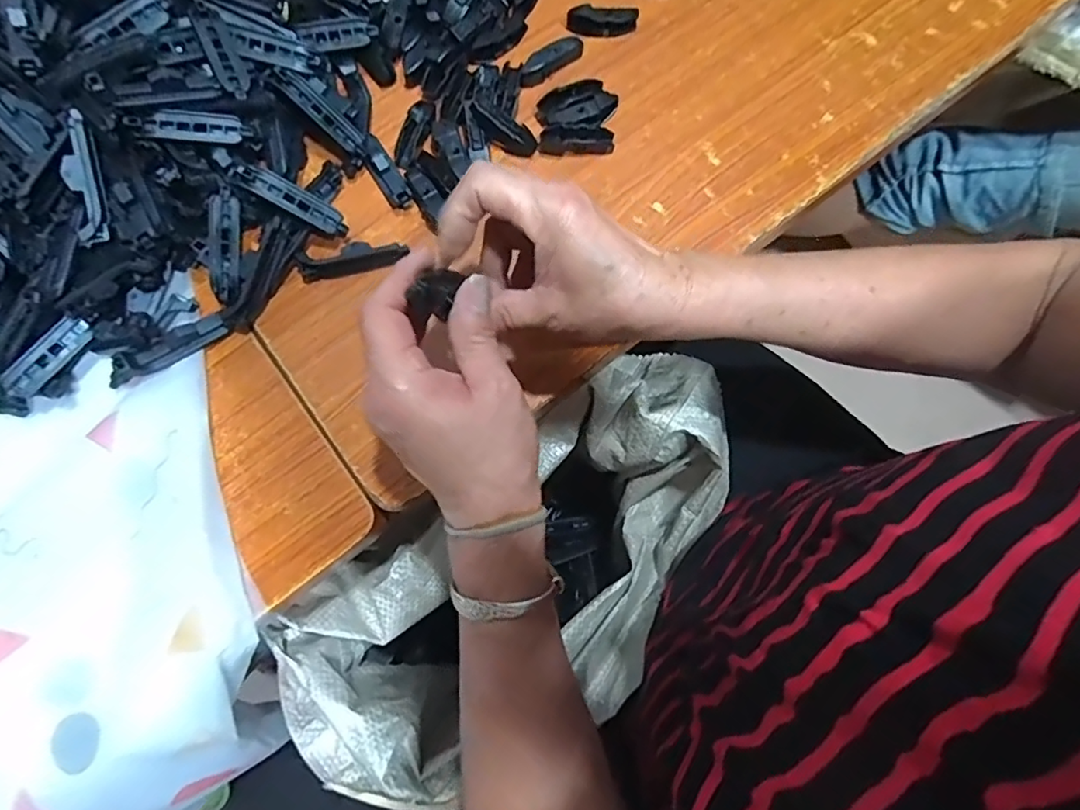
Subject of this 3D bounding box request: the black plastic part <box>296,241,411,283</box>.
[{"bbox_3d":[-0.131,-0.103,0.393,0.075,0.018,0.020,-12,77,-2],"label":"black plastic part"}]

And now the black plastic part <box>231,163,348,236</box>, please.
[{"bbox_3d":[-0.169,-0.139,0.381,0.078,0.015,0.018,27,79,-23],"label":"black plastic part"}]

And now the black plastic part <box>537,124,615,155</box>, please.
[{"bbox_3d":[0.027,-0.193,0.410,0.053,0.007,0.021,-3,77,0],"label":"black plastic part"}]

